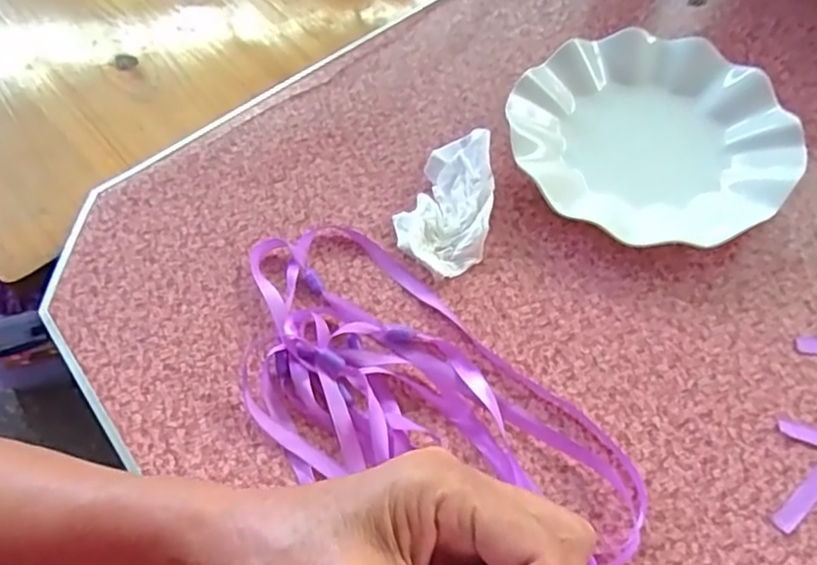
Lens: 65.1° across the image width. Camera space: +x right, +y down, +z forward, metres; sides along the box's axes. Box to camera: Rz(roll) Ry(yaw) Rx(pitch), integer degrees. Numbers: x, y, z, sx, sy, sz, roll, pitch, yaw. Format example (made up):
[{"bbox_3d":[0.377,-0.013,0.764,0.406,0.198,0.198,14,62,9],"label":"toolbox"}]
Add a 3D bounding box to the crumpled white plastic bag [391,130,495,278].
[{"bbox_3d":[0.026,-0.054,0.423,0.058,0.029,0.095,13,62,10],"label":"crumpled white plastic bag"}]

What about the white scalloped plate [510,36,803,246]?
[{"bbox_3d":[0.163,-0.101,0.443,0.179,0.027,0.168,-1,61,2],"label":"white scalloped plate"}]

